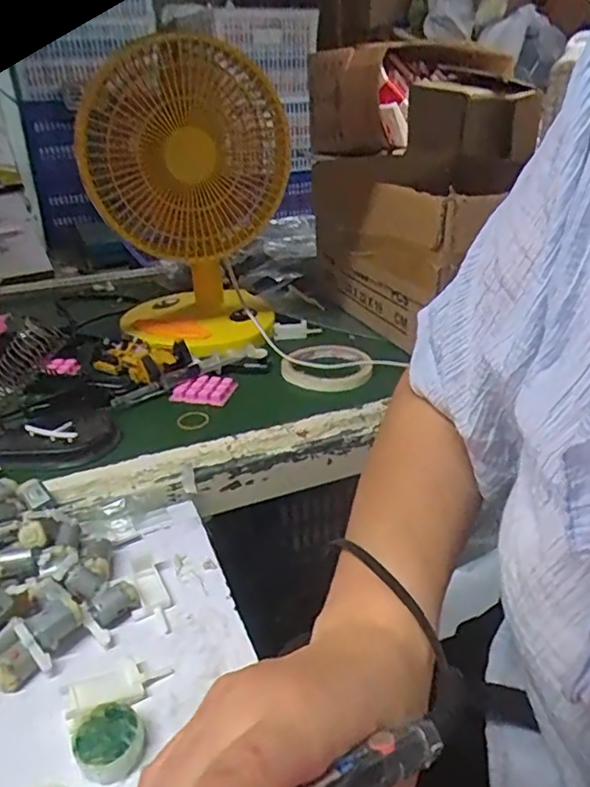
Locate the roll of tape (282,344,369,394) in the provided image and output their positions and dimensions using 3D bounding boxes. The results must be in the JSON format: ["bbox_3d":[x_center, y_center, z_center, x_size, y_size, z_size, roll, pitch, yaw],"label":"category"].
[{"bbox_3d":[0.035,-0.034,0.678,0.095,0.023,0.094,-1,29,1],"label":"roll of tape"}]

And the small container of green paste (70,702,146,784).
[{"bbox_3d":[-0.094,0.174,0.304,0.032,0.019,0.034,-1,29,1],"label":"small container of green paste"}]

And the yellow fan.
[{"bbox_3d":[-0.116,-0.216,0.696,0.200,0.286,0.197,-3,29,-4],"label":"yellow fan"}]

